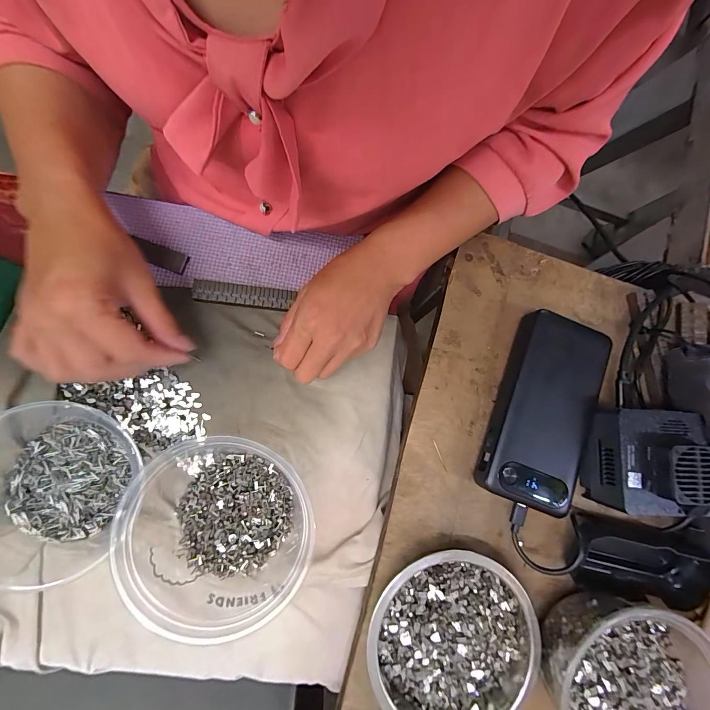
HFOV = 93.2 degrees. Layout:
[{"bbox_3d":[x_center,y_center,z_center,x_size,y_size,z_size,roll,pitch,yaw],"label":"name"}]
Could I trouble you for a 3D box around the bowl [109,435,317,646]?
[{"bbox_3d":[-0.100,0.146,0.258,0.133,0.059,0.147,9,82,-4],"label":"bowl"}]

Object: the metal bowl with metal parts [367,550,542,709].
[{"bbox_3d":[0.071,0.211,0.242,0.118,0.030,0.128,1,83,-6],"label":"metal bowl with metal parts"}]

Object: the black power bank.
[{"bbox_3d":[0.154,0.044,0.273,0.073,0.025,0.151,22,81,-3],"label":"black power bank"}]

